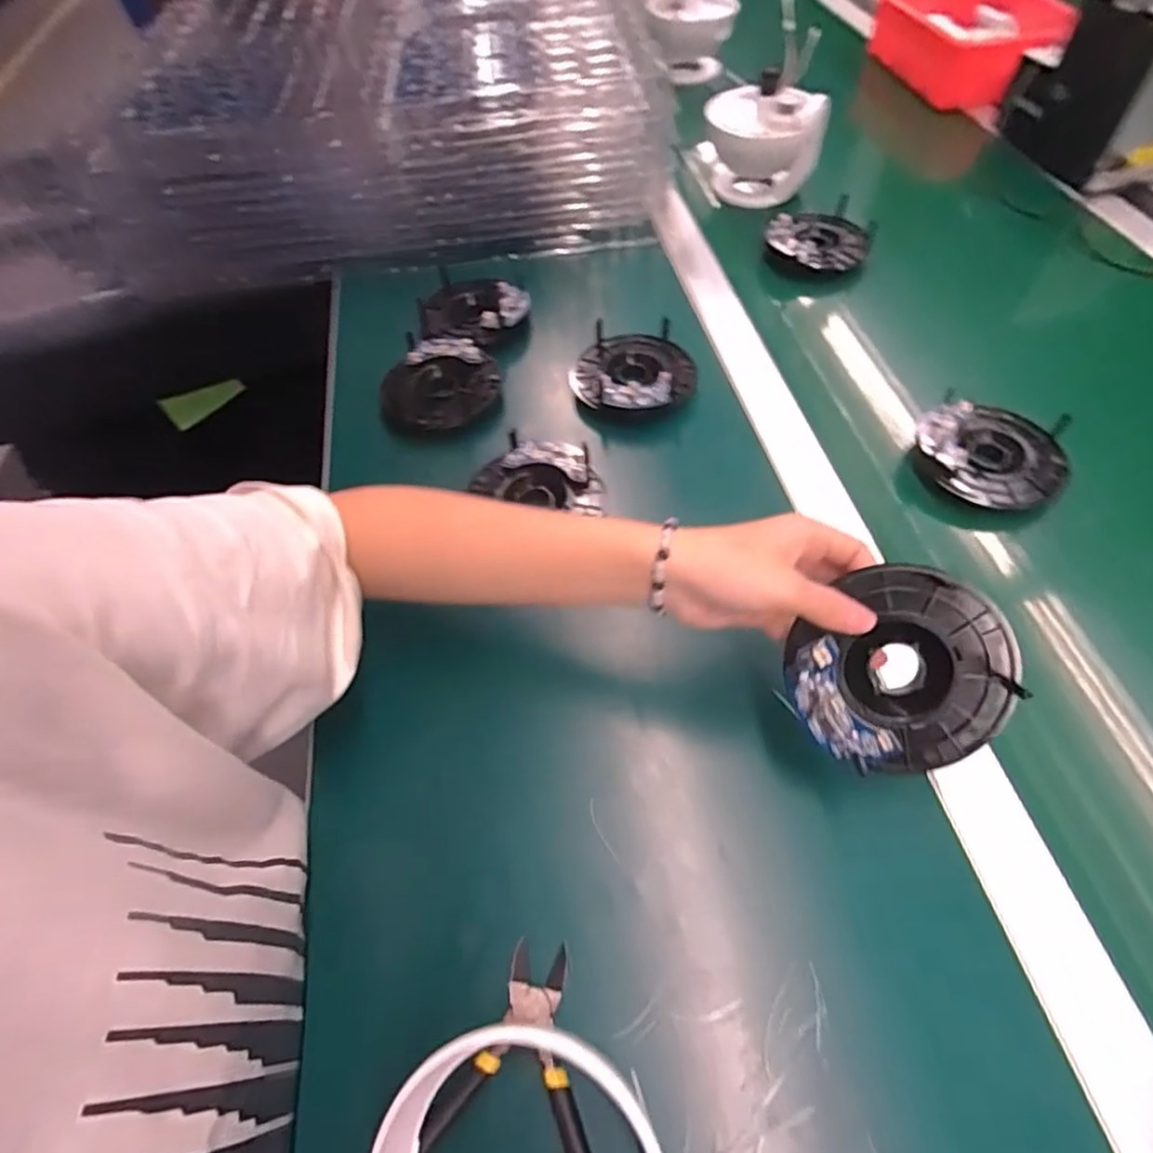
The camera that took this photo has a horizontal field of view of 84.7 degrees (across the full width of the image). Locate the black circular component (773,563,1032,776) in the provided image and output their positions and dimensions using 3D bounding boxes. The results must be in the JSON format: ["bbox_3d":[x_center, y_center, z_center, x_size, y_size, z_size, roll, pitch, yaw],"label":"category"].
[{"bbox_3d":[0.159,0.047,0.310,0.100,0.014,0.094,0,92,10],"label":"black circular component"}]

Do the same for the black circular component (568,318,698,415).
[{"bbox_3d":[0.046,-0.173,0.524,0.099,0.020,0.103,-1,55,1],"label":"black circular component"}]

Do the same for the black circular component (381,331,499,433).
[{"bbox_3d":[-0.114,-0.158,0.528,0.091,0.022,0.095,-2,57,3],"label":"black circular component"}]

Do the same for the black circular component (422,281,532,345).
[{"bbox_3d":[-0.095,-0.244,0.583,0.100,0.023,0.081,4,58,7],"label":"black circular component"}]

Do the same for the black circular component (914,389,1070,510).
[{"bbox_3d":[0.304,-0.090,0.461,0.096,0.024,0.094,11,57,9],"label":"black circular component"}]

